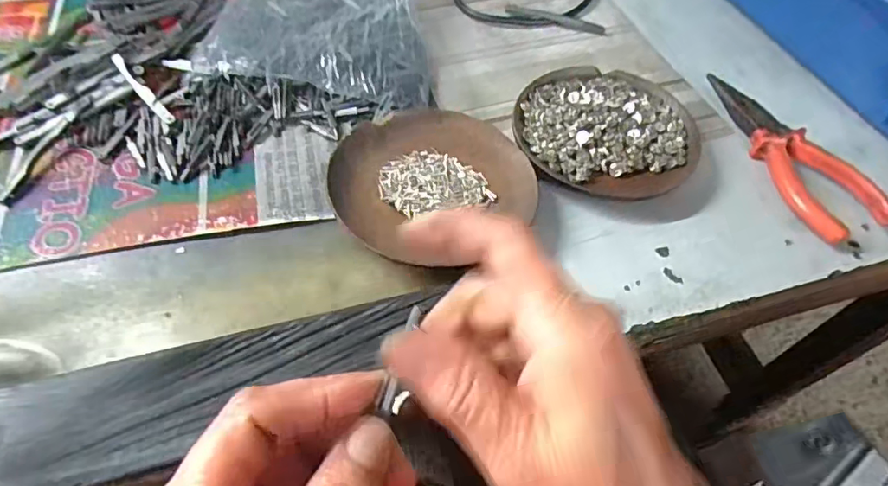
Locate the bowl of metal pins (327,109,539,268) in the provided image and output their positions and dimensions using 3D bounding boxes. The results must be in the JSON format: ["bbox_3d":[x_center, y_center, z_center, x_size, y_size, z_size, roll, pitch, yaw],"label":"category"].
[{"bbox_3d":[-0.009,-0.034,0.308,0.109,0.019,0.104,2,55,-2],"label":"bowl of metal pins"}]

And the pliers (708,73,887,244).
[{"bbox_3d":[0.218,-0.061,0.346,0.048,0.017,0.142,-15,58,-13],"label":"pliers"}]

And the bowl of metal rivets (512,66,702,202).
[{"bbox_3d":[0.102,-0.071,0.343,0.111,0.022,0.107,2,55,-2],"label":"bowl of metal rivets"}]

